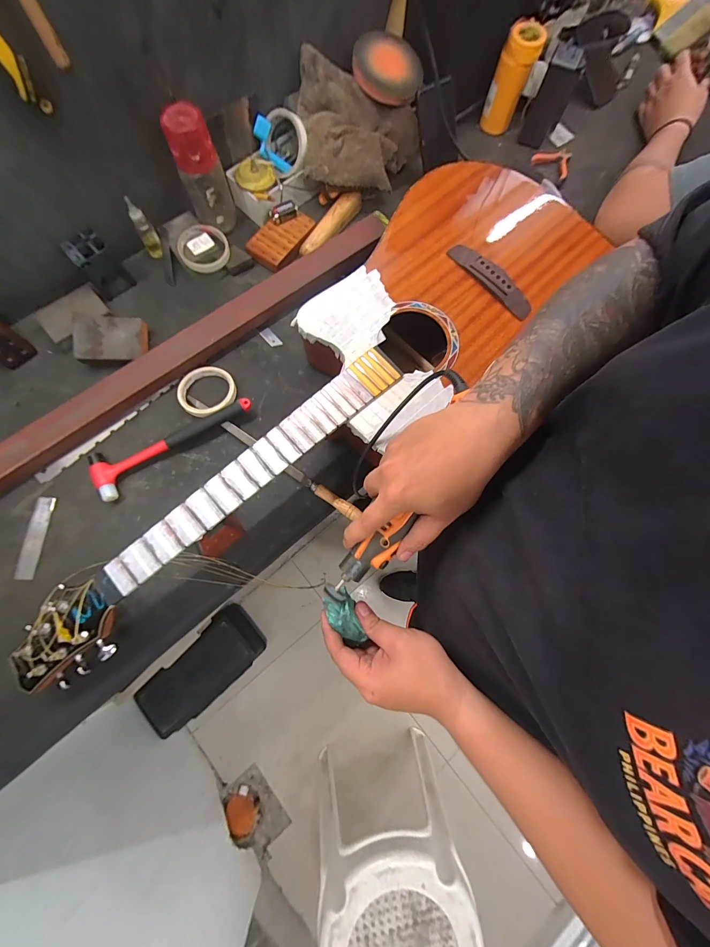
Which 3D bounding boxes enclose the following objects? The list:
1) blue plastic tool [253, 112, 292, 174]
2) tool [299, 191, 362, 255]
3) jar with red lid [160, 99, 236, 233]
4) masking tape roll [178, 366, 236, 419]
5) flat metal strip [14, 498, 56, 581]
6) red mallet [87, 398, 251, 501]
[{"bbox_3d":[-0.151,-0.580,0.602,0.027,0.080,0.037,27,73,45],"label":"blue plastic tool"},{"bbox_3d":[-0.042,-0.466,0.628,0.034,0.028,0.153,37,78,7],"label":"tool"},{"bbox_3d":[-0.254,-0.499,0.563,0.073,0.157,0.063,-22,78,-7],"label":"jar with red lid"},{"bbox_3d":[-0.243,-0.134,0.555,0.090,0.021,0.089,0,76,-1],"label":"masking tape roll"},{"bbox_3d":[-0.476,0.094,0.502,0.029,0.004,0.119,4,76,-1],"label":"flat metal strip"},{"bbox_3d":[-0.291,-0.060,0.536,0.257,0.028,0.073,-35,80,-9],"label":"red mallet"}]

